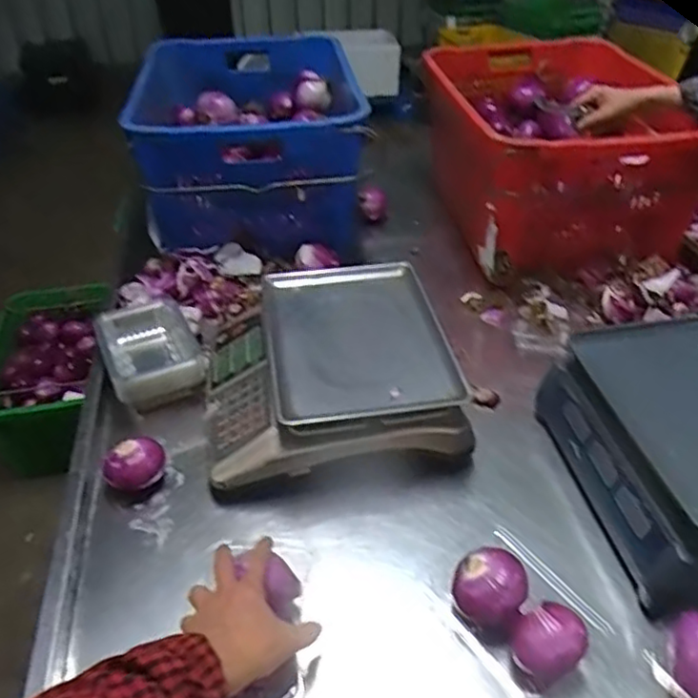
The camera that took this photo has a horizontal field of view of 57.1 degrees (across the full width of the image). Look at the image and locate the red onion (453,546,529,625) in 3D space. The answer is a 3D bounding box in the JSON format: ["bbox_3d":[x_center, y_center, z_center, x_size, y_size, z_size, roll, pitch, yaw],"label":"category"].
[{"bbox_3d":[0.151,0.258,0.685,0.072,0.067,0.070,-2,39,1],"label":"red onion"}]

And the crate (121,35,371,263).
[{"bbox_3d":[-0.207,-0.465,1.405,0.431,0.281,0.666,-6,39,-8],"label":"crate"}]

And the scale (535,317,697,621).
[{"bbox_3d":[0.426,0.111,0.773,0.291,0.160,0.340,-7,39,-9],"label":"scale"}]

